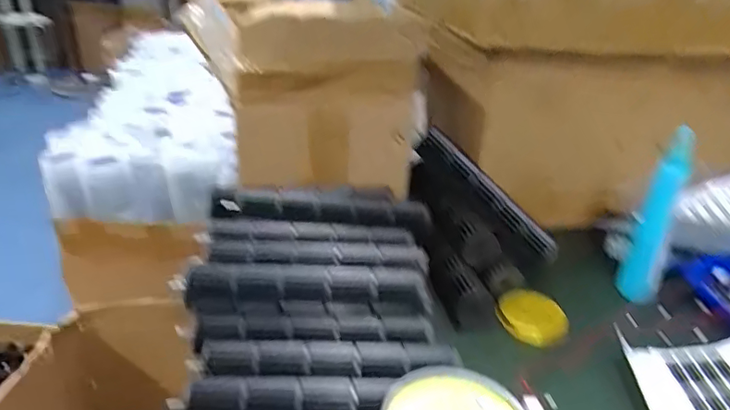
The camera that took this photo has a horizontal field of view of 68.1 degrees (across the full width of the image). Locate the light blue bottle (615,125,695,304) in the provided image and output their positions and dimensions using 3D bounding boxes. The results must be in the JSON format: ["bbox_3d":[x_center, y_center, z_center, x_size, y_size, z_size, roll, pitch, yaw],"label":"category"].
[{"bbox_3d":[0.337,0.018,0.622,0.036,0.195,0.044,-17,33,-34],"label":"light blue bottle"}]

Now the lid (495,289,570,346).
[{"bbox_3d":[0.187,0.122,0.598,0.072,0.008,0.081,42,43,17],"label":"lid"}]

